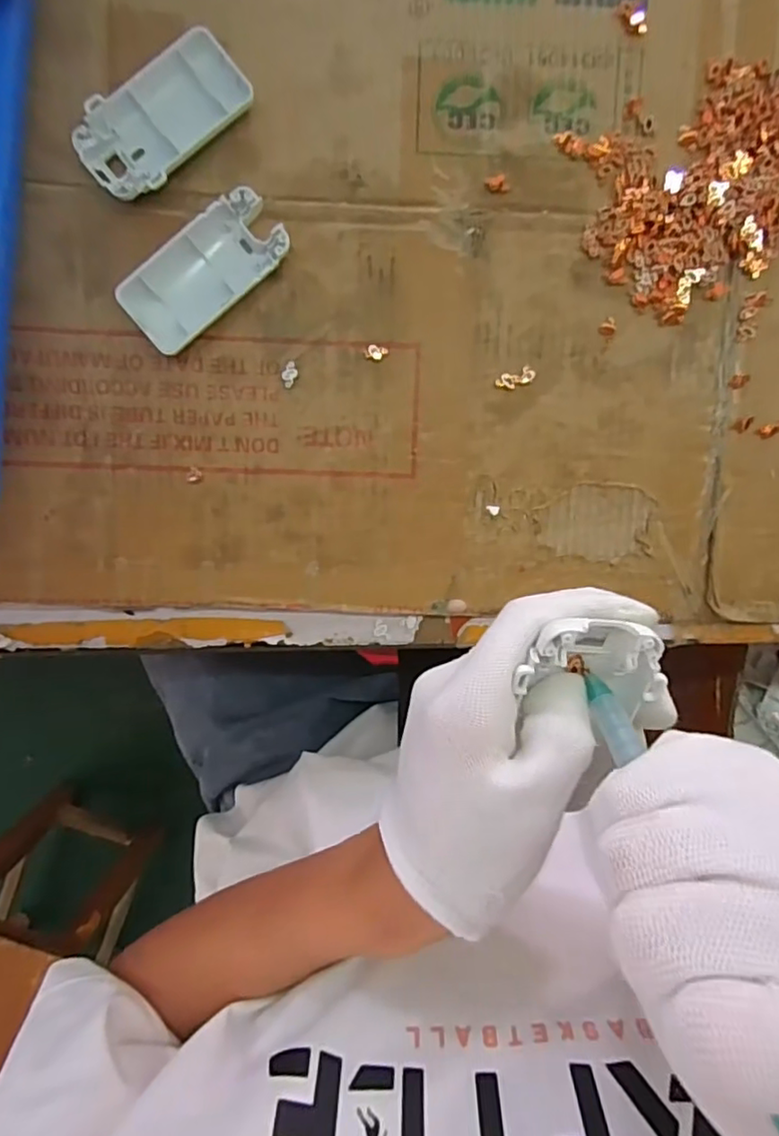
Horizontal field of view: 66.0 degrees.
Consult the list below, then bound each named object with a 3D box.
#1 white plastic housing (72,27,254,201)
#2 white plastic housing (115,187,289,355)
[{"bbox_3d":[-0.124,-0.247,0.330,0.095,0.018,0.050,-44,94,2],"label":"white plastic housing"},{"bbox_3d":[-0.103,-0.166,0.335,0.094,0.015,0.046,-40,95,2],"label":"white plastic housing"}]

